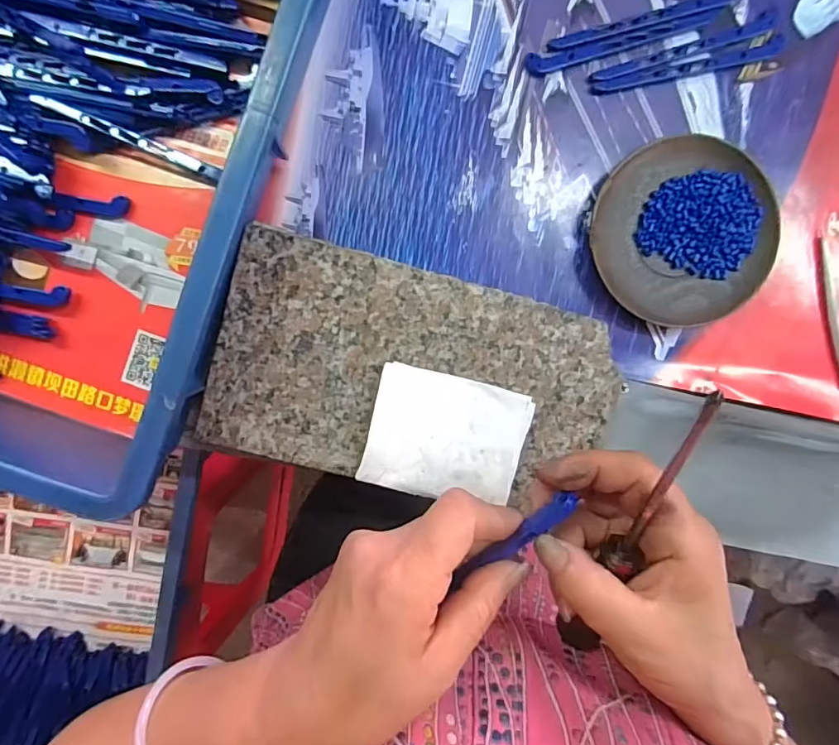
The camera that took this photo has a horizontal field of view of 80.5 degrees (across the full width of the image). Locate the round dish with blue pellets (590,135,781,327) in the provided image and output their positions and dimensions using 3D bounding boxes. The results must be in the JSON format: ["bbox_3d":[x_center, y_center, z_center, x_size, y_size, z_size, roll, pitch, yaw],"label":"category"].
[{"bbox_3d":[0.166,-0.088,0.314,0.114,0.019,0.111,0,94,-2],"label":"round dish with blue pellets"}]

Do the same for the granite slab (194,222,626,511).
[{"bbox_3d":[-0.001,0.005,0.312,0.238,0.025,0.131,14,94,-3],"label":"granite slab"}]

